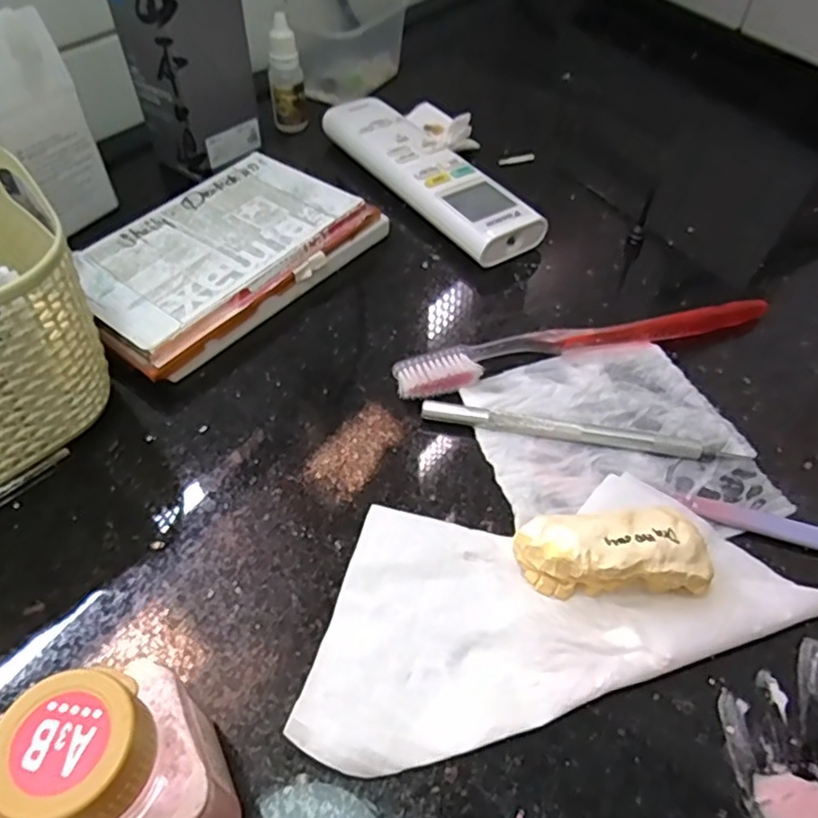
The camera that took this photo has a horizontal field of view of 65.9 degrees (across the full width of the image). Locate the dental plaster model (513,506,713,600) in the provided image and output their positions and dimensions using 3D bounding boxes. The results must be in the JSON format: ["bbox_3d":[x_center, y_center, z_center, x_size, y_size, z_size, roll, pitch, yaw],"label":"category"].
[{"bbox_3d":[0.068,0.052,0.216,0.059,0.027,0.028,-4,51,-5],"label":"dental plaster model"}]

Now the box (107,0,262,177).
[{"bbox_3d":[-0.138,-0.225,0.393,0.058,0.126,0.056,28,55,20],"label":"box"}]

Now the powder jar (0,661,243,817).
[{"bbox_3d":[-0.070,0.091,0.155,0.038,0.072,0.044,-22,55,-19],"label":"powder jar"}]

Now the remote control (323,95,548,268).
[{"bbox_3d":[0.008,-0.146,0.388,0.043,0.022,0.175,-28,57,-22],"label":"remote control"}]

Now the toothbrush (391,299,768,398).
[{"bbox_3d":[0.083,-0.033,0.301,0.185,0.011,0.022,-13,52,-12],"label":"toothbrush"}]

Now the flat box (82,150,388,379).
[{"bbox_3d":[-0.099,-0.080,0.329,0.092,0.024,0.150,31,56,22],"label":"flat box"}]

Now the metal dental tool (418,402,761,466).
[{"bbox_3d":[0.074,0.010,0.267,0.135,0.007,0.010,8,51,5],"label":"metal dental tool"}]

